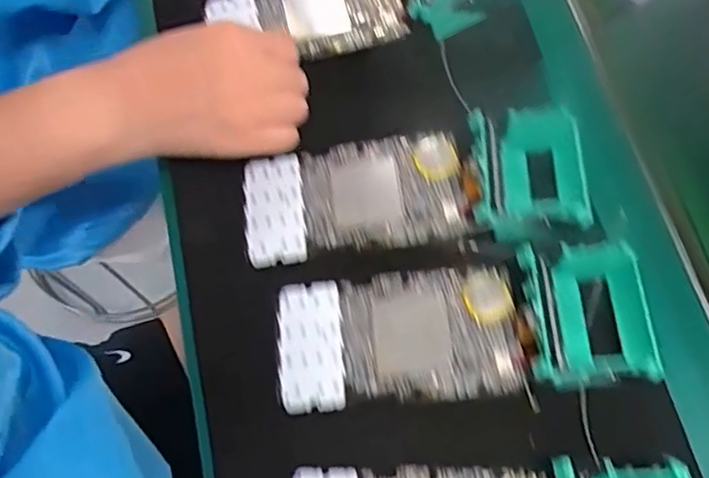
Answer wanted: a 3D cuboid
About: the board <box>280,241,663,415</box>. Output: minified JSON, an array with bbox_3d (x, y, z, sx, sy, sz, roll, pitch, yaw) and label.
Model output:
[{"bbox_3d":[0.055,0.046,0.320,0.189,0.034,0.070,-3,74,-5],"label":"board"}]

